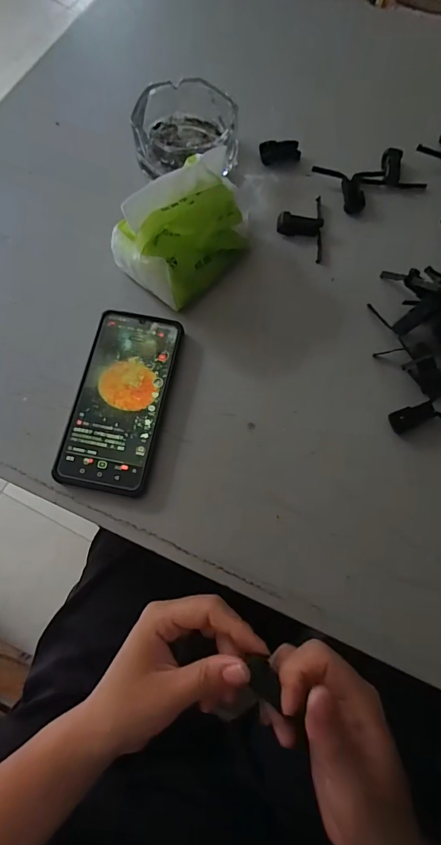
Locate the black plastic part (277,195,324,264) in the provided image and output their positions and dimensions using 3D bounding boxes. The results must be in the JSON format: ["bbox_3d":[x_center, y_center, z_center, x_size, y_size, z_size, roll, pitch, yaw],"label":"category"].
[{"bbox_3d":[0.086,-0.214,0.447,0.048,0.014,0.082,5,71,-1],"label":"black plastic part"}]

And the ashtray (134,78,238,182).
[{"bbox_3d":[-0.039,-0.333,0.464,0.116,0.044,0.131,-6,72,-5],"label":"ashtray"}]

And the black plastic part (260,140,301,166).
[{"bbox_3d":[0.068,-0.312,0.482,0.045,0.011,0.025,-9,72,-6],"label":"black plastic part"}]

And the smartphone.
[{"bbox_3d":[-0.089,-0.022,0.381,0.079,0.016,0.168,11,71,1],"label":"smartphone"}]

